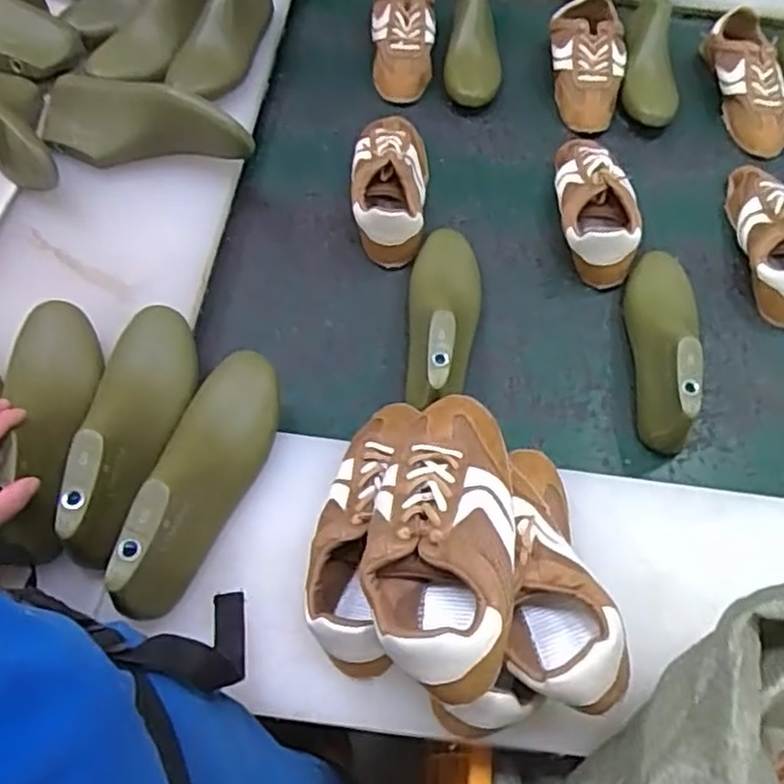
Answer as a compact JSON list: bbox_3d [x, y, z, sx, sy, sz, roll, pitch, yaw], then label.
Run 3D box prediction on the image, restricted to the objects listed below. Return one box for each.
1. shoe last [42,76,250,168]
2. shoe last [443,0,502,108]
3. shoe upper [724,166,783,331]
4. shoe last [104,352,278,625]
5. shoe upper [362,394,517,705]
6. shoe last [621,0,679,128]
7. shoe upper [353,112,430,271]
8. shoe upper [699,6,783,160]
[{"bbox_3d":[-0.289,-0.298,0.771,0.249,0.074,0.077,19,62,7],"label":"shoe last"},{"bbox_3d":[0.122,-0.519,0.980,0.081,0.082,0.236,7,62,1],"label":"shoe last"},{"bbox_3d":[0.484,-0.201,0.850,0.086,0.065,0.242,7,62,1],"label":"shoe upper"},{"bbox_3d":[-0.157,0.065,0.570,0.070,0.079,0.248,13,62,4],"label":"shoe last"},{"bbox_3d":[0.038,0.099,0.518,0.106,0.066,0.246,7,48,0],"label":"shoe upper"},{"bbox_3d":[0.378,-0.487,0.995,0.081,0.087,0.239,12,62,3],"label":"shoe last"},{"bbox_3d":[-0.003,-0.266,0.845,0.095,0.074,0.228,6,62,0],"label":"shoe upper"},{"bbox_3d":[0.519,-0.452,0.994,0.109,0.076,0.226,7,62,1],"label":"shoe upper"}]

